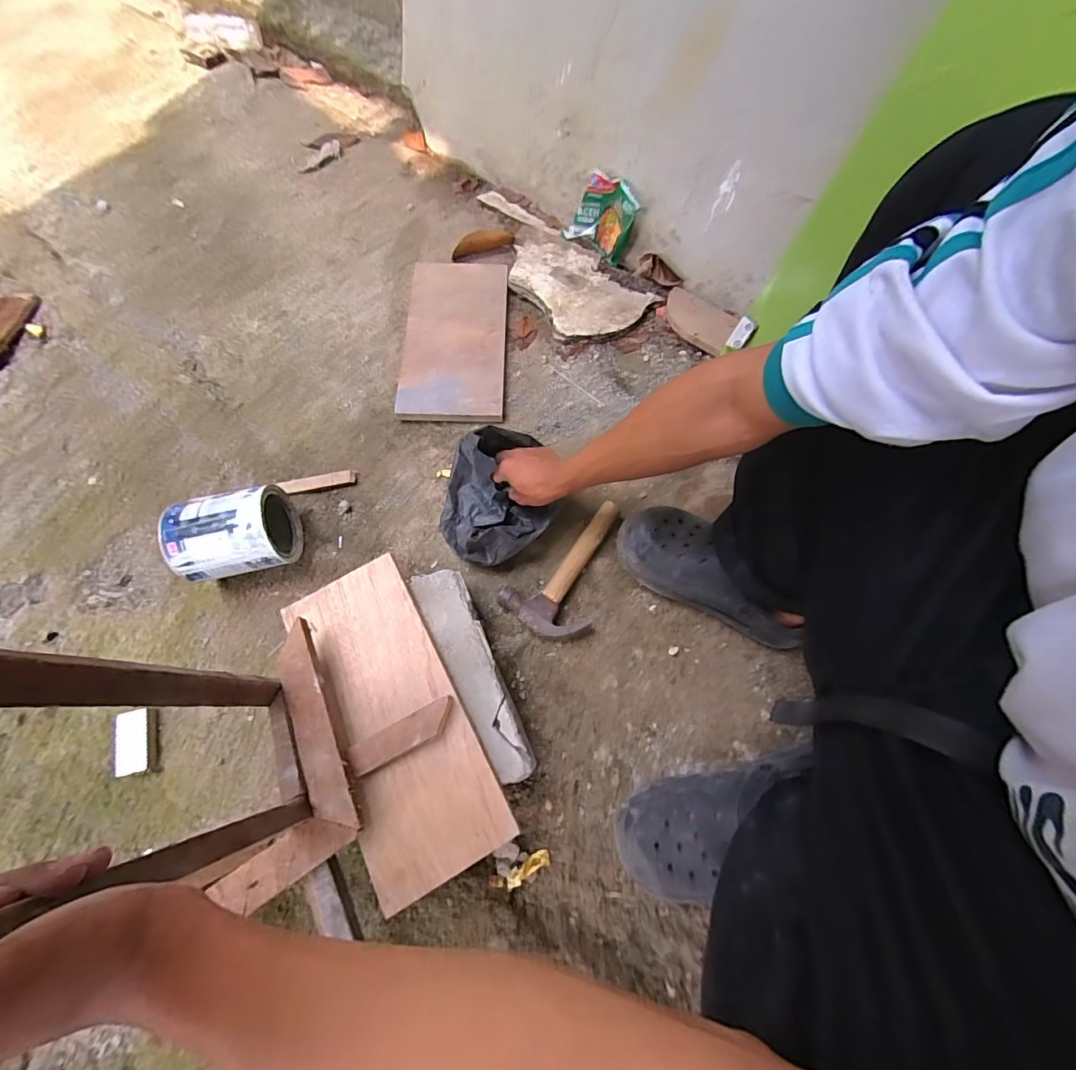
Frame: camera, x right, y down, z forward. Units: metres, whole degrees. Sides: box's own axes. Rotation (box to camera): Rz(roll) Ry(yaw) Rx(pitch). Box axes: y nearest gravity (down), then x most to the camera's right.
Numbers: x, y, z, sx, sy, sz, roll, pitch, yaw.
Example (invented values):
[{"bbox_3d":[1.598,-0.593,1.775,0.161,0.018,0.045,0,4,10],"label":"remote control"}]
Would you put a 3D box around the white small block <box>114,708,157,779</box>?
[{"bbox_3d":[-0.510,0.262,0.576,0.035,0.022,0.076,-12,70,-5],"label":"white small block"}]

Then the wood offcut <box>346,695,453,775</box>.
[{"bbox_3d":[-0.142,0.213,0.478,0.113,0.018,0.032,-26,71,-9],"label":"wood offcut"}]

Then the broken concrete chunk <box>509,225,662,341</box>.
[{"bbox_3d":[0.054,-0.474,0.849,0.190,0.019,0.302,-39,74,-14],"label":"broken concrete chunk"}]

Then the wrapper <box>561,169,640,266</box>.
[{"bbox_3d":[0.120,-0.589,0.842,0.077,0.095,0.125,-42,75,-14],"label":"wrapper"}]

